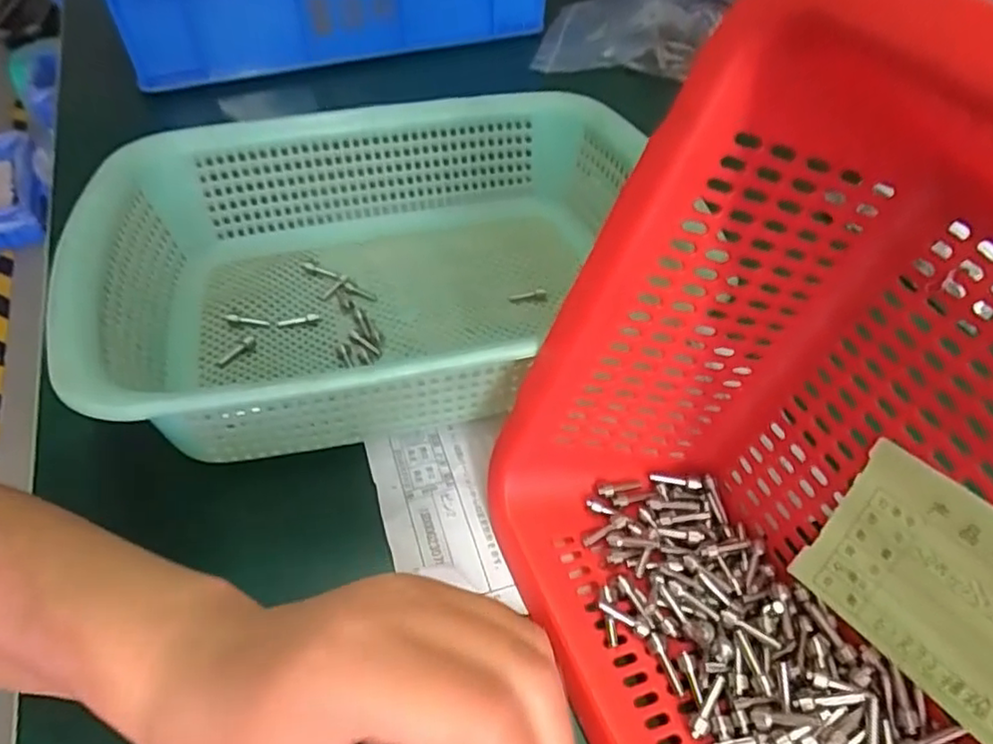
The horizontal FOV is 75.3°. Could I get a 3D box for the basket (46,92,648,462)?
[{"bbox_3d":[-0.057,-0.054,0.344,0.277,0.089,0.212,-13,49,-8],"label":"basket"}]

